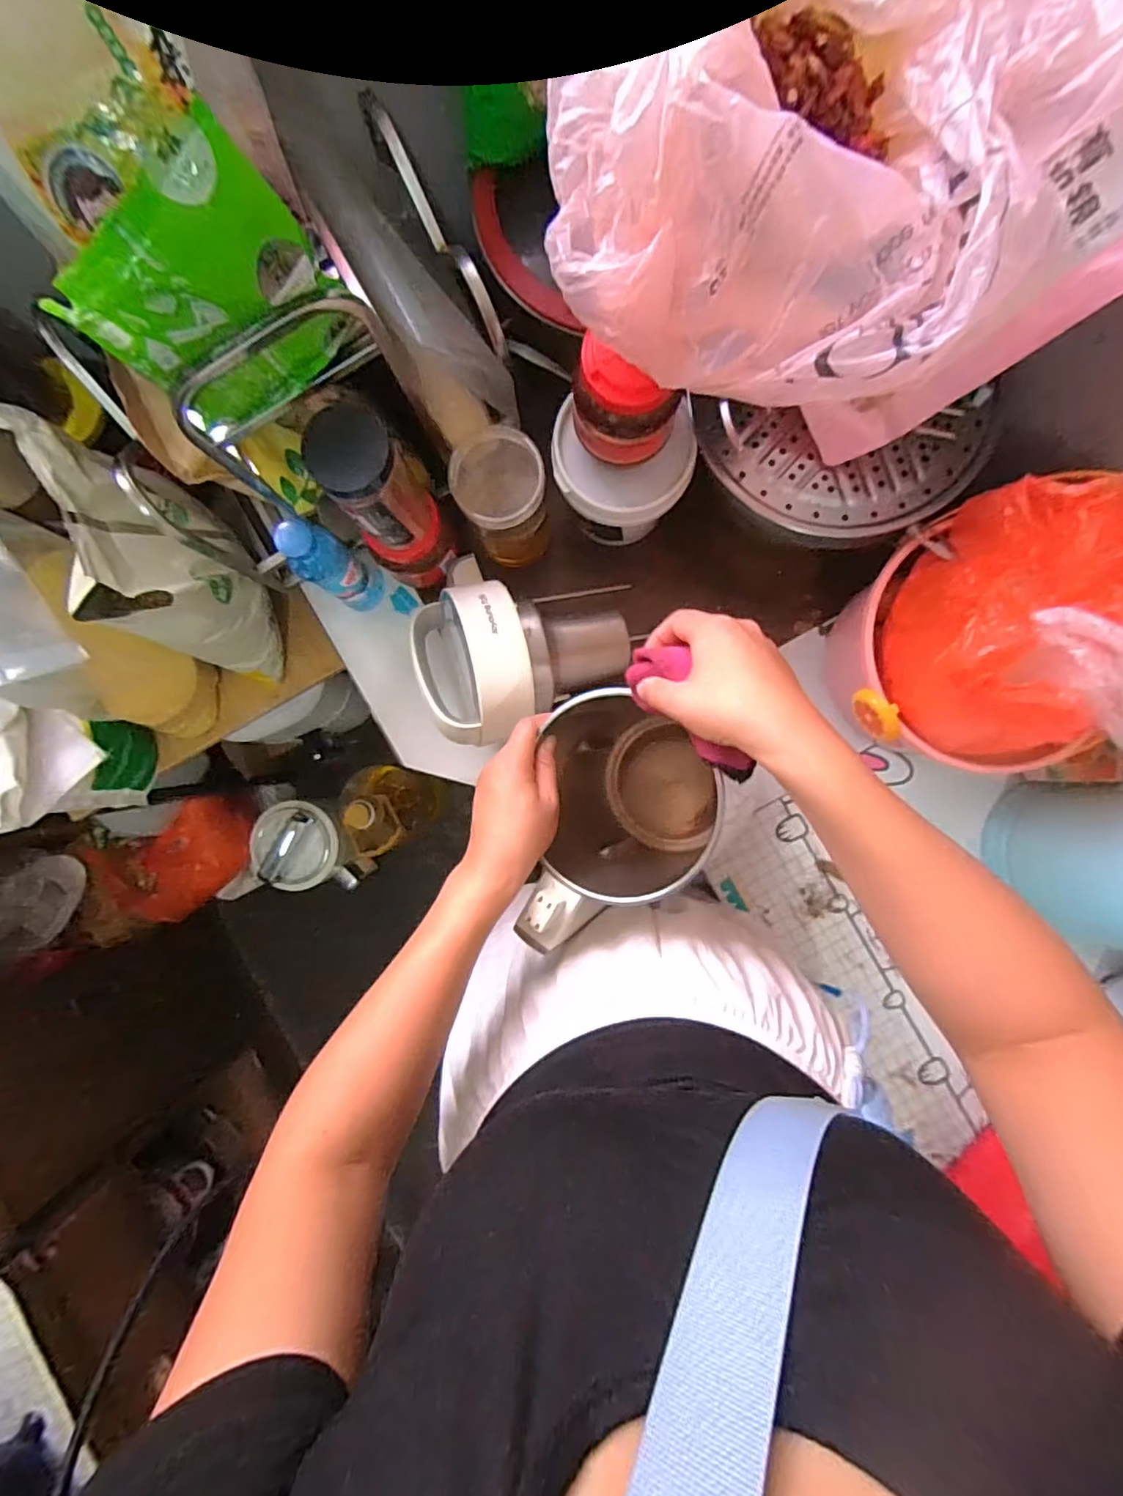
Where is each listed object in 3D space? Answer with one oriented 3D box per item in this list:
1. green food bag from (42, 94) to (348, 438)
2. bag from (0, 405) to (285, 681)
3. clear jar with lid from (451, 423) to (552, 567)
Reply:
[{"bbox_3d":[-0.207,-0.263,0.348,0.135,0.124,0.045,-40,88,2],"label":"green food bag"},{"bbox_3d":[-0.384,-0.176,0.568,0.174,0.249,0.127,41,91,2],"label":"bag"},{"bbox_3d":[-0.055,-0.241,0.575,0.078,0.132,0.086,-24,89,2],"label":"clear jar with lid"}]

